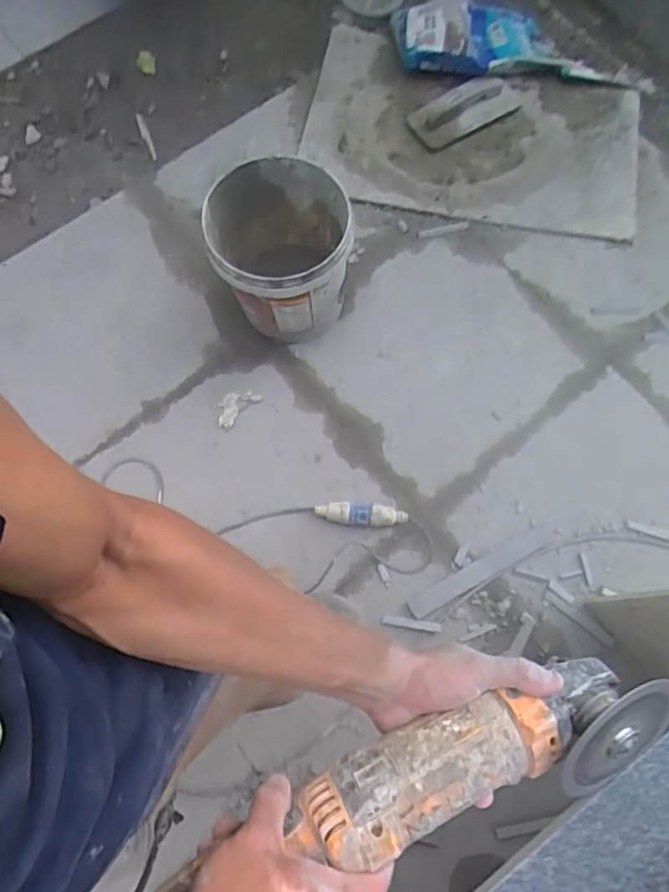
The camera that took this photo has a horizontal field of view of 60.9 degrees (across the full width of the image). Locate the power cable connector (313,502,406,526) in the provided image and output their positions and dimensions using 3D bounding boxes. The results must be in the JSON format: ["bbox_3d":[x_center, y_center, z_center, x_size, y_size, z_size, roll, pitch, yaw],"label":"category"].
[{"bbox_3d":[0.057,0.147,1.226,0.198,0.044,0.050,0,72,0],"label":"power cable connector"}]

